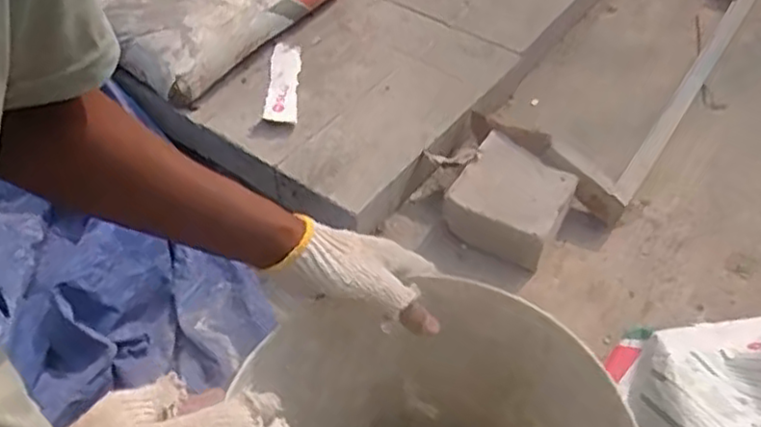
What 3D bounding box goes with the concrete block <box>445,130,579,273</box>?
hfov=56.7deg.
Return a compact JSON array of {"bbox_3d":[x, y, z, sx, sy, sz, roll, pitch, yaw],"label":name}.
[{"bbox_3d":[0.248,-0.019,1.351,0.208,0.134,0.198,29,54,23],"label":"concrete block"}]

